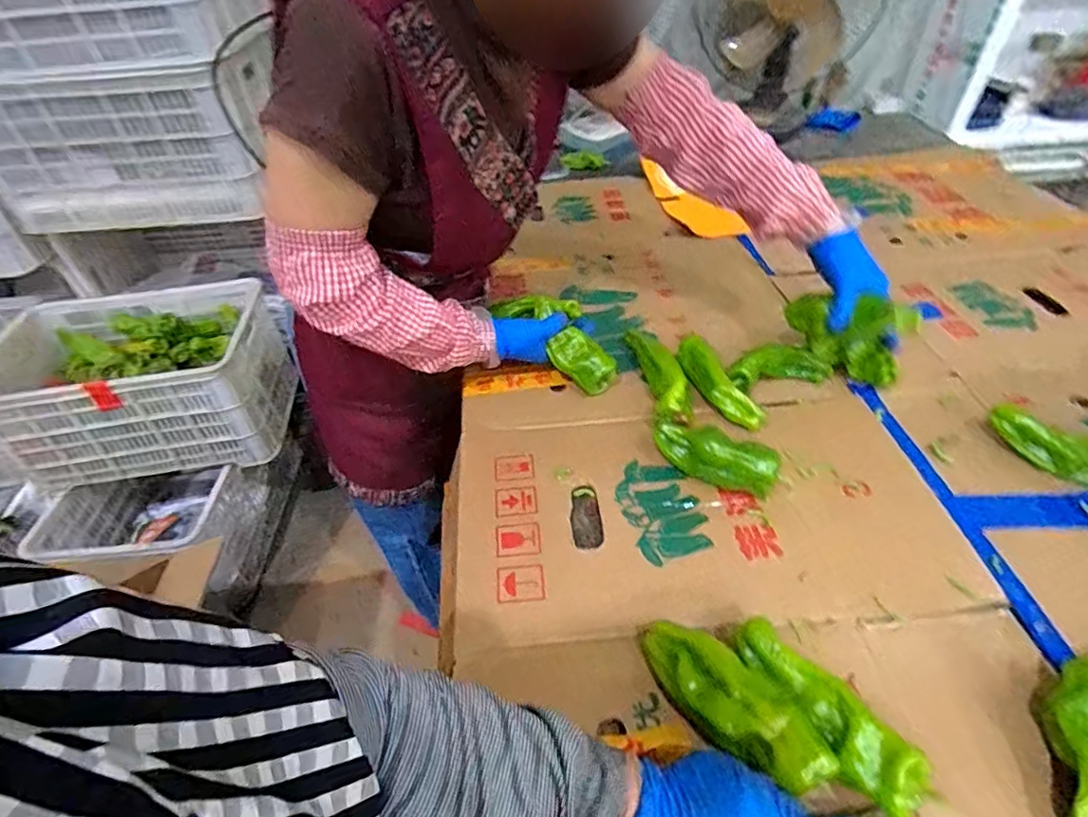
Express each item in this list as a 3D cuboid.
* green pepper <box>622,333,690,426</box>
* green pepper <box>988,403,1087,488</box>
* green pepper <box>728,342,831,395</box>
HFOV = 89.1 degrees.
[{"bbox_3d":[0.159,-0.050,0.767,0.052,0.045,0.212,-6,43,-1],"label":"green pepper"},{"bbox_3d":[0.580,0.050,0.623,0.048,0.057,0.142,-36,51,-29],"label":"green pepper"},{"bbox_3d":[0.322,-0.054,0.766,0.148,0.048,0.056,-15,44,-10],"label":"green pepper"}]

